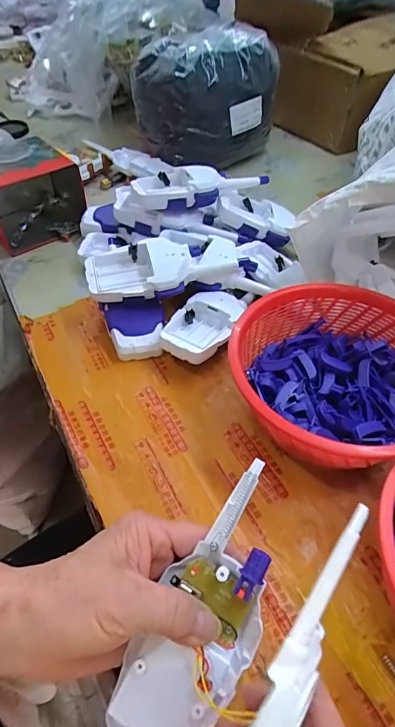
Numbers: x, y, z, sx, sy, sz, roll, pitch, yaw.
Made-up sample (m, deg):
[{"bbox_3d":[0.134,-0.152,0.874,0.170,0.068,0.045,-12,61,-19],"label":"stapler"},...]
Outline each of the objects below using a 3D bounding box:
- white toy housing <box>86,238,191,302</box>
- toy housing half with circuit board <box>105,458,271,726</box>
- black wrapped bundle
[{"bbox_3d":[-0.058,-0.097,0.439,0.107,0.036,0.060,-13,69,4],"label":"white toy housing"},{"bbox_3d":[0.008,0.138,0.239,0.059,0.017,0.157,22,73,18],"label":"toy housing half with circuit board"},{"bbox_3d":[0.011,-0.423,0.664,0.176,0.160,0.156,-29,55,-22],"label":"black wrapped bundle"}]

